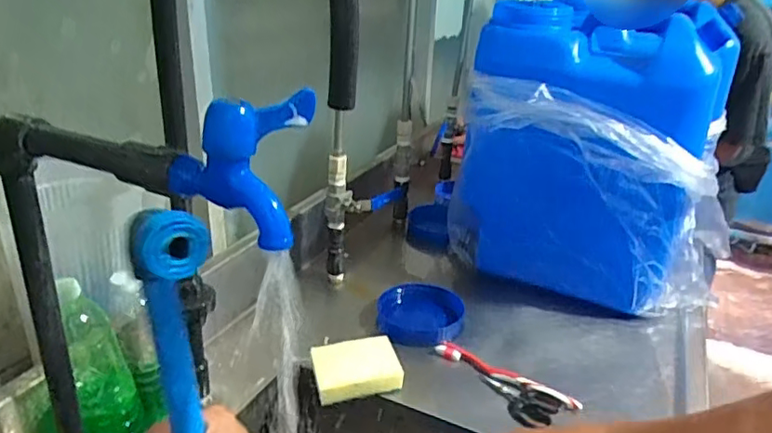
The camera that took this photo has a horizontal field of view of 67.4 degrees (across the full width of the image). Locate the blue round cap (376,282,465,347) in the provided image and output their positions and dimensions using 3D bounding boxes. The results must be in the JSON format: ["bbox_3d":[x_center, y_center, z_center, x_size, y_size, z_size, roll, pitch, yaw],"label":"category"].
[{"bbox_3d":[0.049,0.138,0.821,0.120,0.030,0.117,2,24,2],"label":"blue round cap"}]

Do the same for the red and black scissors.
[{"bbox_3d":[0.137,0.207,0.711,0.184,0.015,0.066,16,28,30],"label":"red and black scissors"}]

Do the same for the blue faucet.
[{"bbox_3d":[-0.087,-0.032,0.342,0.078,0.075,0.060,5,24,8],"label":"blue faucet"}]

